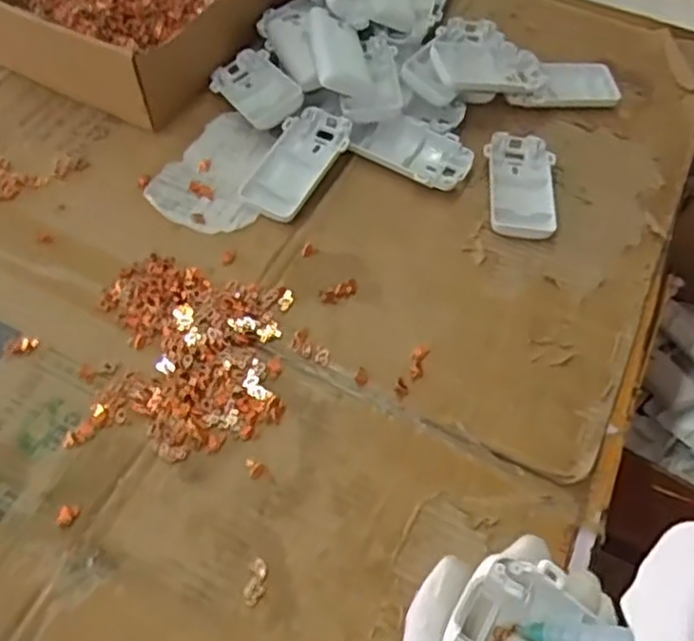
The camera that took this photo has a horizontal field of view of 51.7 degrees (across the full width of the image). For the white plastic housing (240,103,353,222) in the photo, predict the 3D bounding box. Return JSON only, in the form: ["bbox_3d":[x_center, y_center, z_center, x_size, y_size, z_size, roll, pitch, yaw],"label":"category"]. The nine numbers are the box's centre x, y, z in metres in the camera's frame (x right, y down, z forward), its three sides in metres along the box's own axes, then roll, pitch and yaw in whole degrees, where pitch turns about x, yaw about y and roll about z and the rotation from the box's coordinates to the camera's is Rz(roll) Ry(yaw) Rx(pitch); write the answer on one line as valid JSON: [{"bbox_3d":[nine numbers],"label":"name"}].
[{"bbox_3d":[-0.035,-0.115,0.523,0.049,0.024,0.094,24,61,13],"label":"white plastic housing"}]

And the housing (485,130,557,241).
[{"bbox_3d":[0.128,-0.103,0.530,0.051,0.014,0.099,8,58,3],"label":"housing"}]

